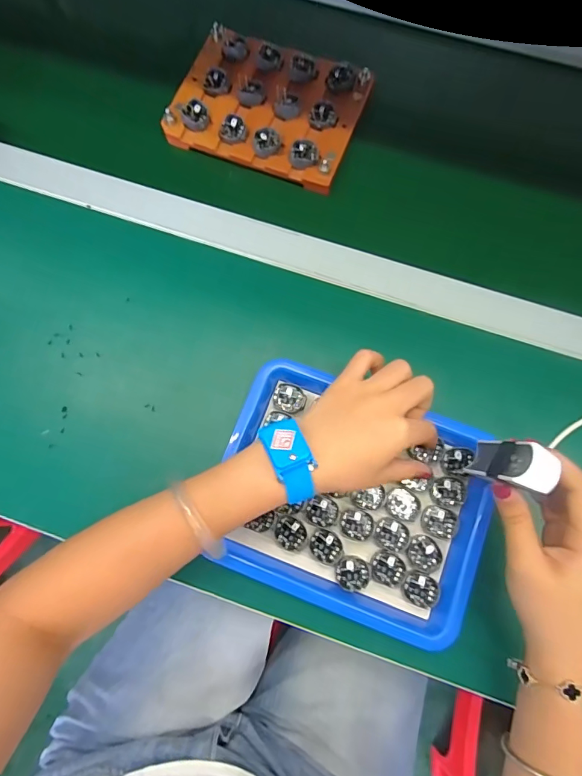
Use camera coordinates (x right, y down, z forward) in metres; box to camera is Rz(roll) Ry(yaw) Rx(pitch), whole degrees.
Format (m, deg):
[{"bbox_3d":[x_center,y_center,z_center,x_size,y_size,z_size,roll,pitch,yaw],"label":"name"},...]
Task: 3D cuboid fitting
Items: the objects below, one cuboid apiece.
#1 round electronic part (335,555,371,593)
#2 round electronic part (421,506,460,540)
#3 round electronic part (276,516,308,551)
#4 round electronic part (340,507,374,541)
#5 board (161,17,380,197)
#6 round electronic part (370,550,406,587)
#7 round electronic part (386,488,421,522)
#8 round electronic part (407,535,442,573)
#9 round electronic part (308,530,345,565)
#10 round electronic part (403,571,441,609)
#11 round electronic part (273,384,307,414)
[{"bbox_3d":[0.050,0.151,0.354,0.027,0.005,0.026,-2,78,7],"label":"round electronic part"},{"bbox_3d":[0.124,0.111,0.358,0.030,0.004,0.024,16,81,11],"label":"round electronic part"},{"bbox_3d":[0.000,0.120,0.359,0.026,0.004,0.026,-2,78,7],"label":"round electronic part"},{"bbox_3d":[0.054,0.112,0.359,0.026,0.004,0.024,-2,78,7],"label":"round electronic part"},{"bbox_3d":[-0.025,-0.295,0.457,0.187,0.017,0.140,21,82,11],"label":"board"},{"bbox_3d":[0.079,0.145,0.352,0.027,0.004,0.025,-2,78,7],"label":"round electronic part"},{"bbox_3d":[0.094,0.097,0.363,0.028,0.004,0.025,23,82,12],"label":"round electronic part"},{"bbox_3d":[0.109,0.135,0.353,0.027,0.004,0.026,-2,78,7],"label":"round electronic part"},{"bbox_3d":[0.029,0.130,0.356,0.027,0.004,0.026,-2,78,7],"label":"round electronic part"},{"bbox_3d":[0.105,0.161,0.348,0.029,0.004,0.024,17,81,11],"label":"round electronic part"},{"bbox_3d":[-0.001,0.010,0.384,0.029,0.007,0.024,17,81,11],"label":"round electronic part"}]

